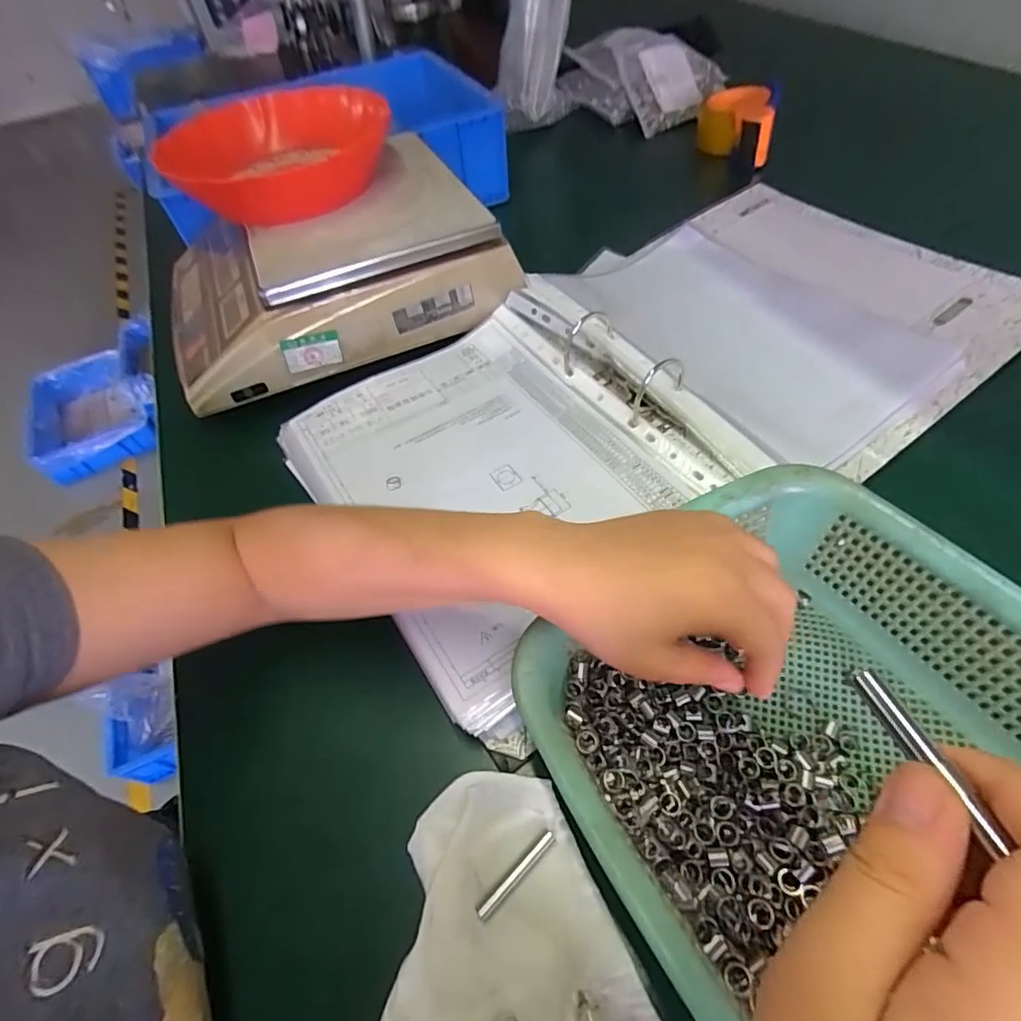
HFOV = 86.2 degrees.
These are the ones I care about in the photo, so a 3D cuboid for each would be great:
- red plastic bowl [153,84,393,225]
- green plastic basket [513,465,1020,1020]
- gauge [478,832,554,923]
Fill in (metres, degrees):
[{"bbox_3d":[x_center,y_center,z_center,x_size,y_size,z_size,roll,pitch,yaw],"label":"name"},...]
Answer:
[{"bbox_3d":[-0.206,-0.328,0.509,0.170,0.054,0.177,-2,54,6],"label":"red plastic bowl"},{"bbox_3d":[0.159,0.128,0.235,0.223,0.083,0.290,-32,57,-18],"label":"green plastic basket"},{"bbox_3d":[0.003,0.180,0.269,0.049,0.004,0.006,-38,58,-20],"label":"gauge"}]

